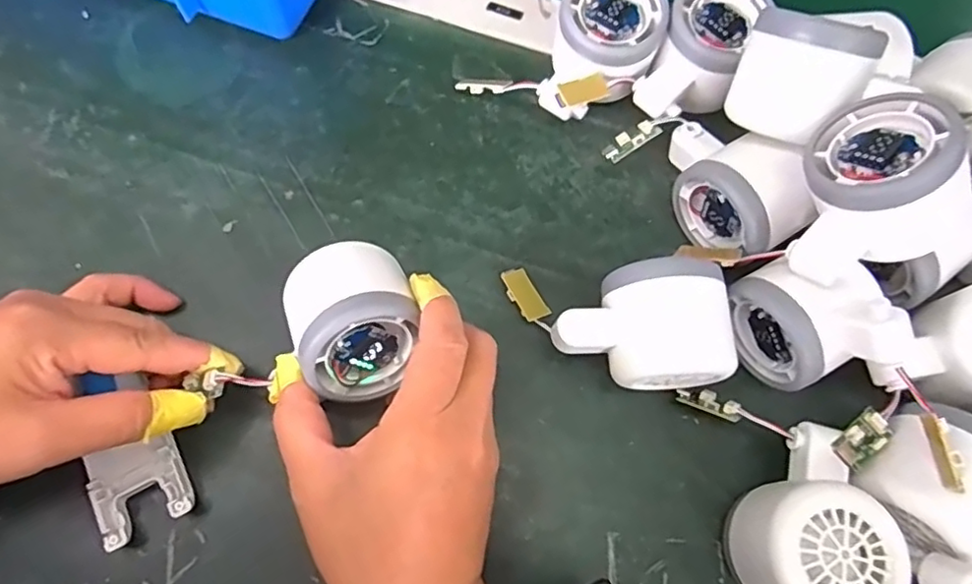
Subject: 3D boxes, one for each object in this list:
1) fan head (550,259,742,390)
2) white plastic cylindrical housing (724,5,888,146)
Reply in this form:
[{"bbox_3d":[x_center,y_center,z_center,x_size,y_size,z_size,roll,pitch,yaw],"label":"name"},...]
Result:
[{"bbox_3d":[0.072,0.020,0.302,0.080,0.055,0.057,-6,72,-5],"label":"fan head"},{"bbox_3d":[0.149,-0.101,0.294,0.055,0.043,0.054,22,71,8],"label":"white plastic cylindrical housing"}]

